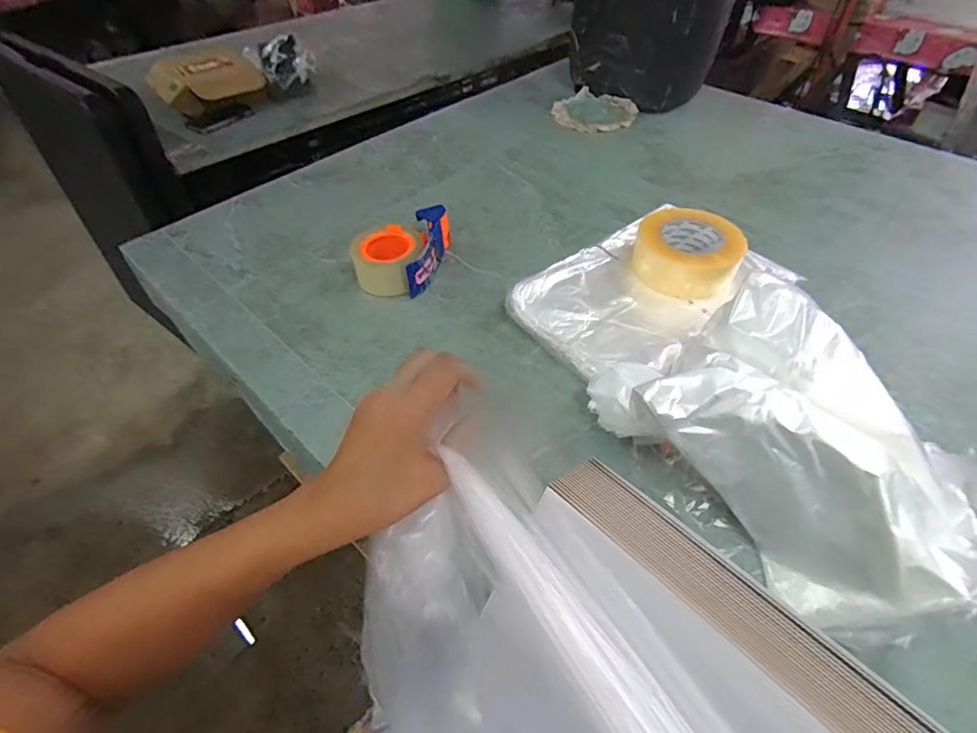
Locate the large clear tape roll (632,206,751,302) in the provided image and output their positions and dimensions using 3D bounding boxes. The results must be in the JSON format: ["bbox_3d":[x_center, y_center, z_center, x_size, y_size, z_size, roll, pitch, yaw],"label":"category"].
[{"bbox_3d":[0.259,-0.151,0.629,0.128,0.057,0.100,26,54,20],"label":"large clear tape roll"}]

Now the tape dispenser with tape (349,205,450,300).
[{"bbox_3d":[-0.124,-0.164,0.681,0.106,0.060,0.136,10,50,9],"label":"tape dispenser with tape"}]

